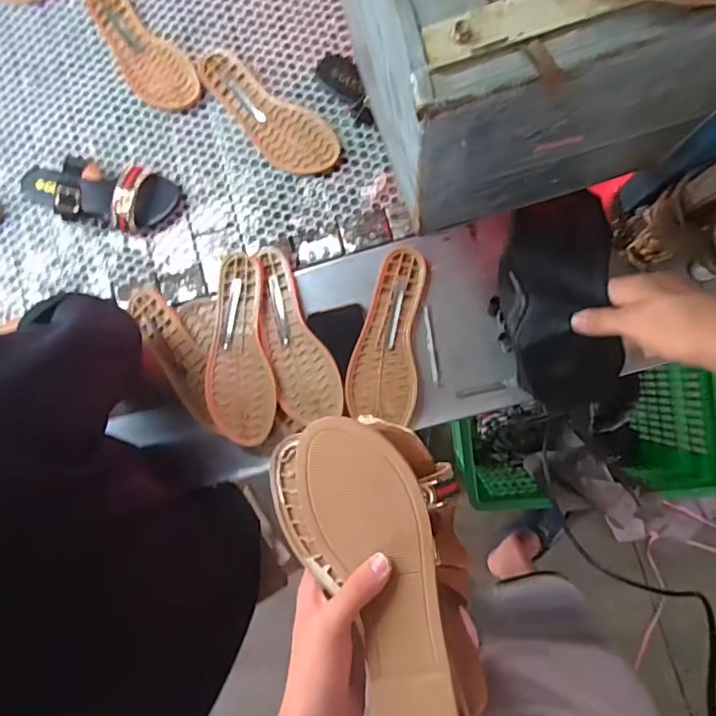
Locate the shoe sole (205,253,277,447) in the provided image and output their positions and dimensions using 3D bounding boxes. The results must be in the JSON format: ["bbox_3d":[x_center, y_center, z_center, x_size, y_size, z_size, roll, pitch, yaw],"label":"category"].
[{"bbox_3d":[-0.153,-0.011,0.644,0.081,0.018,0.234,-7,86,5],"label":"shoe sole"}]

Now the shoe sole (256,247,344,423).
[{"bbox_3d":[-0.081,-0.031,0.644,0.080,0.017,0.223,-16,86,4],"label":"shoe sole"}]

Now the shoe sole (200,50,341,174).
[{"bbox_3d":[-0.128,-0.334,0.696,0.237,0.014,0.080,41,92,5],"label":"shoe sole"}]

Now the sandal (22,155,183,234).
[{"bbox_3d":[-0.367,-0.228,0.691,0.225,0.069,0.085,12,89,5],"label":"sandal"}]

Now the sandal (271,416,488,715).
[{"bbox_3d":[0.027,0.172,0.399,0.133,0.063,0.251,-21,77,4],"label":"sandal"}]

